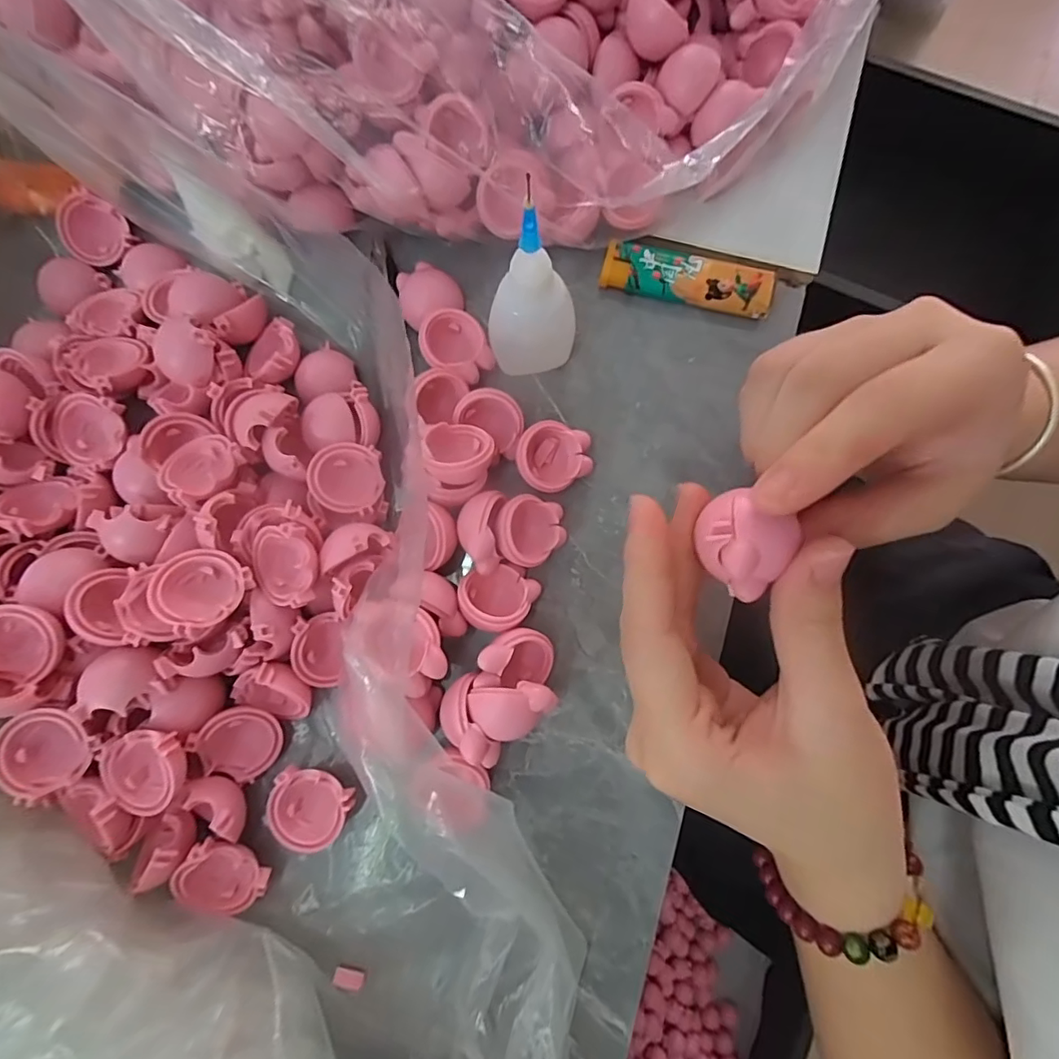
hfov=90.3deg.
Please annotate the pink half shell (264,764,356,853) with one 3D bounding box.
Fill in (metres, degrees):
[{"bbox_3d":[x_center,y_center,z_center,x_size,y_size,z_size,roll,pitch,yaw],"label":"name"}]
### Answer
[{"bbox_3d":[-0.085,0.108,0.204,0.030,0.014,0.027,24,79,5],"label":"pink half shell"}]

